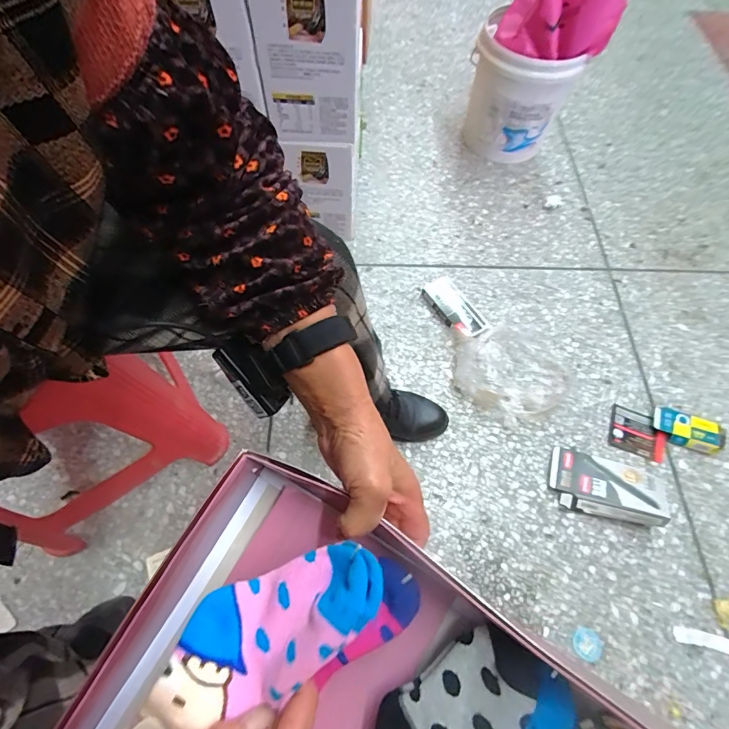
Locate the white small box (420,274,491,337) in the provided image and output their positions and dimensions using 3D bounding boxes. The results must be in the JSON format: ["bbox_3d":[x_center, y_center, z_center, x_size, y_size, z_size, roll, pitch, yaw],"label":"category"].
[{"bbox_3d":[0.205,-0.131,0.919,0.087,0.023,0.172,-31,70,-14],"label":"white small box"}]

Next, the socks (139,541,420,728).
[{"bbox_3d":[-0.043,0.148,0.229,0.144,0.030,0.060,-24,70,-1],"label":"socks"}]

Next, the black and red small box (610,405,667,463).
[{"bbox_3d":[0.550,0.139,0.811,0.102,0.010,0.090,22,67,9],"label":"black and red small box"}]

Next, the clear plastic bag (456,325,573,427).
[{"bbox_3d":[0.307,0.016,0.849,0.215,0.030,0.201,37,70,15],"label":"clear plastic bag"}]

